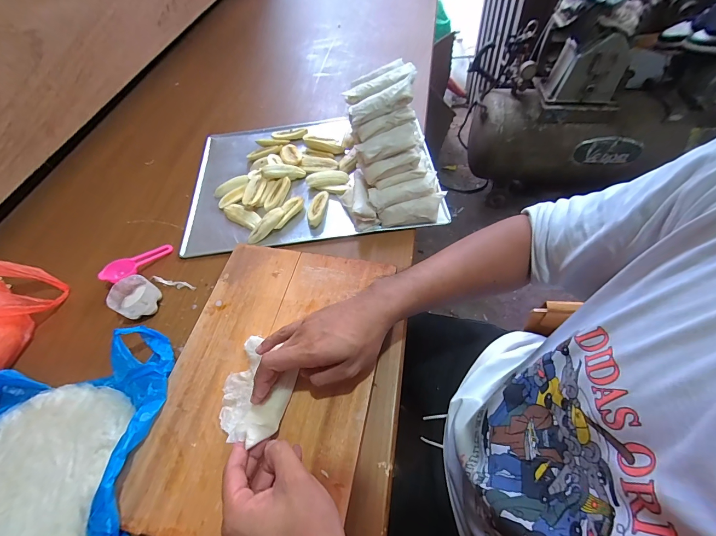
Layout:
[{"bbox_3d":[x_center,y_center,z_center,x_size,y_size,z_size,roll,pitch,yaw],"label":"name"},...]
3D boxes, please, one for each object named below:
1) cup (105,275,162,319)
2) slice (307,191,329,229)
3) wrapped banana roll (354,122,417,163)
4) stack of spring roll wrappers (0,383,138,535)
[{"bbox_3d":[-0.322,0.045,0.460,0.057,0.037,0.056,-2,58,3],"label":"cup"},{"bbox_3d":[-0.070,-0.100,0.540,0.032,0.018,0.073,7,59,8],"label":"slice"},{"bbox_3d":[0.044,-0.187,0.474,0.088,0.026,0.029,-17,57,13],"label":"wrapped banana roll"},{"bbox_3d":[-0.377,0.242,0.354,0.198,0.021,0.205,0,58,4],"label":"stack of spring roll wrappers"}]

